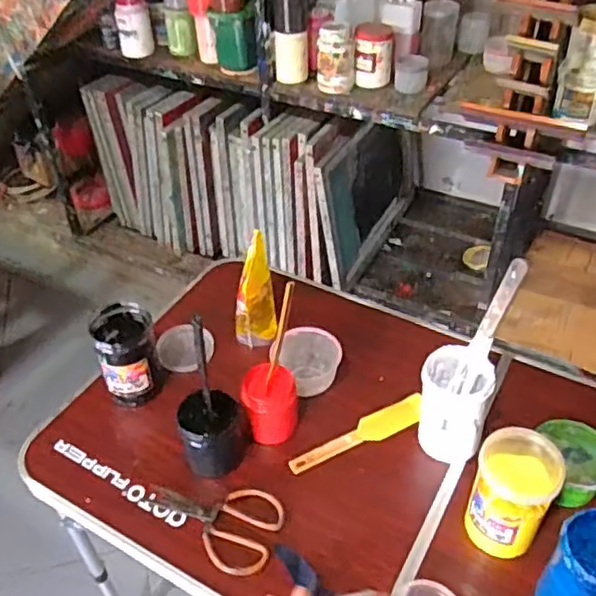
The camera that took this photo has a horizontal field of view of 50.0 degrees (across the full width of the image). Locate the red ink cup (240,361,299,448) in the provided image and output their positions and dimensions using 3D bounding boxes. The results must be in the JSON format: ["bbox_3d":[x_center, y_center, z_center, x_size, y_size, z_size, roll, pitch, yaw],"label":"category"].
[{"bbox_3d":[-0.042,0.166,0.979,0.085,0.109,0.078,-4,42,-3],"label":"red ink cup"}]

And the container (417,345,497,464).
[{"bbox_3d":[0.227,0.155,0.938,0.096,0.125,0.113,13,44,16],"label":"container"}]

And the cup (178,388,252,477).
[{"bbox_3d":[-0.119,0.193,0.928,0.095,0.122,0.092,-1,42,1],"label":"cup"}]

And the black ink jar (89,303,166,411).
[{"bbox_3d":[-0.274,0.094,1.036,0.094,0.144,0.097,-17,44,-16],"label":"black ink jar"}]

